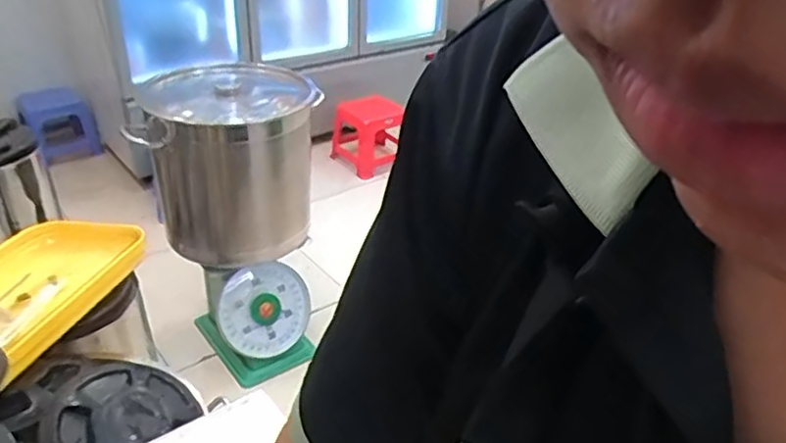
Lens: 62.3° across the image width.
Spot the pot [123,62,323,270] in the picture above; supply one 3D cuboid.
[{"bbox_3d":[-0.379,-0.125,1.561,0.383,0.415,0.318,1,31,-3],"label":"pot"}]

